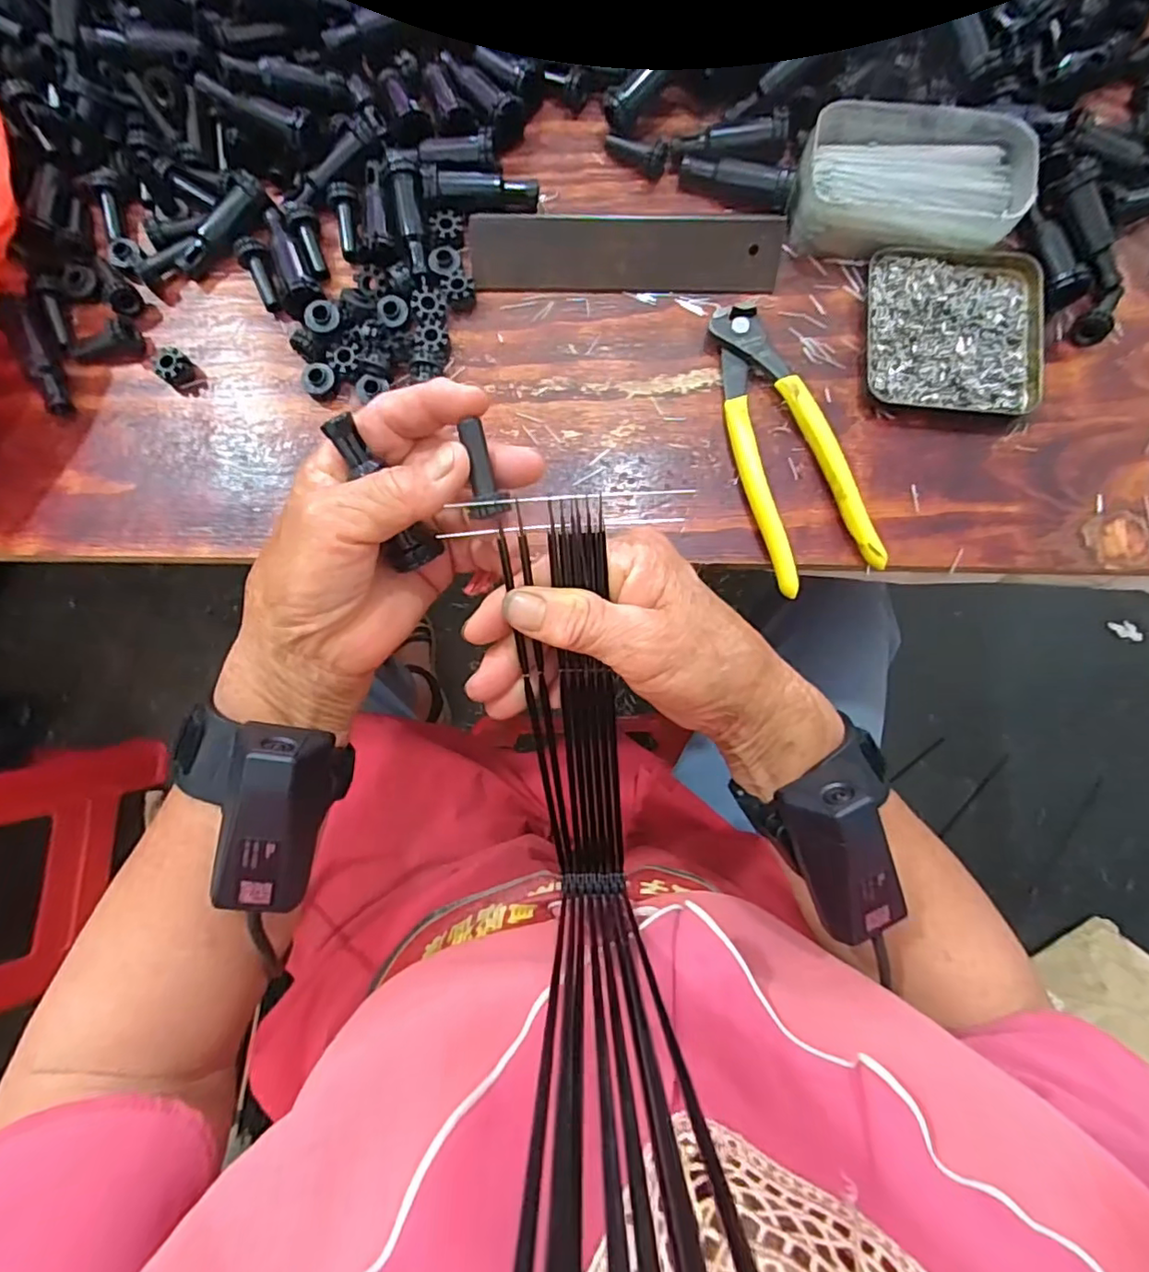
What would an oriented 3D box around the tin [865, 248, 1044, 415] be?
[{"bbox_3d":[0.215,-0.173,0.334,0.094,0.014,0.094,0,85,1],"label":"tin"}]

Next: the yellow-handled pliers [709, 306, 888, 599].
[{"bbox_3d":[0.112,-0.106,0.323,0.055,0.015,0.161,-20,85,-1],"label":"yellow-handled pliers"}]

